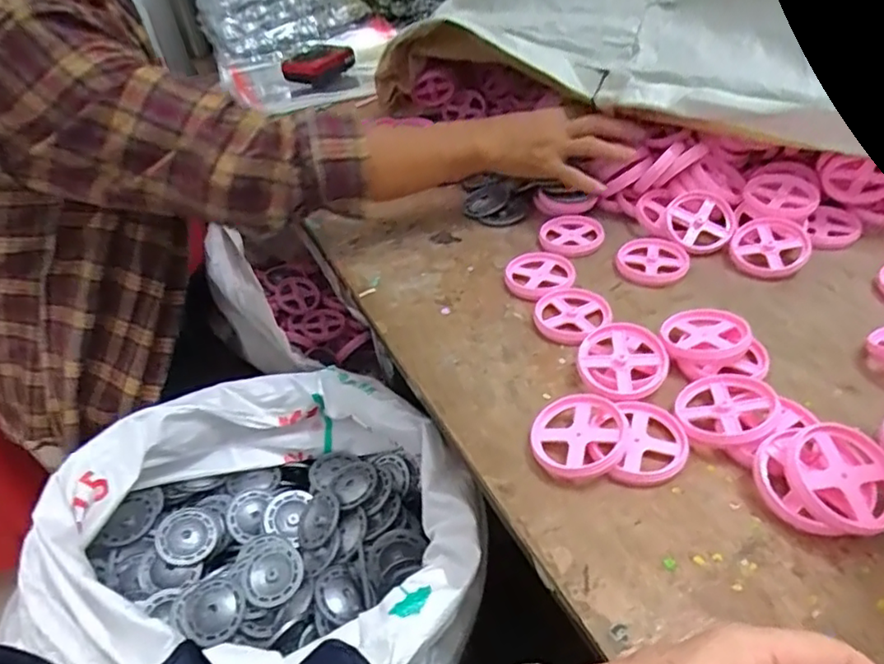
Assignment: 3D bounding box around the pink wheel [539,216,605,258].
[{"bbox_3d":[0.132,-0.099,0.602,0.060,0.008,0.061,25,50,34],"label":"pink wheel"}]

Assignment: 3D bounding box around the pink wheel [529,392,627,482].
[{"bbox_3d":[0.093,0.068,0.401,0.064,0.020,0.068,-5,39,4],"label":"pink wheel"}]

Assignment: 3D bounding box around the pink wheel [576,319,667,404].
[{"bbox_3d":[0.136,0.021,0.444,0.067,0.009,0.060,-32,54,-13],"label":"pink wheel"}]

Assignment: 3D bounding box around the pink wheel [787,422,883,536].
[{"bbox_3d":[0.236,0.084,0.347,0.060,0.009,0.062,2,59,-3],"label":"pink wheel"}]

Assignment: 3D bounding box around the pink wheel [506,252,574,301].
[{"bbox_3d":[0.092,-0.054,0.559,0.066,0.009,0.066,-5,39,4],"label":"pink wheel"}]

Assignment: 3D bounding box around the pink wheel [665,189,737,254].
[{"bbox_3d":[0.253,-0.108,0.580,0.062,0.006,0.070,1,69,13],"label":"pink wheel"}]

